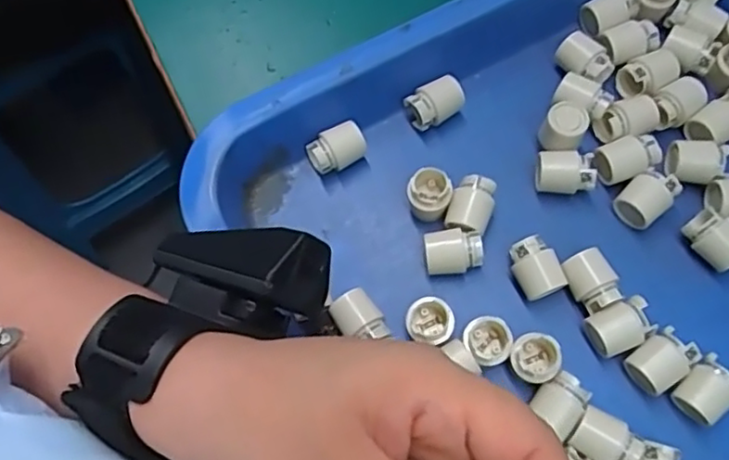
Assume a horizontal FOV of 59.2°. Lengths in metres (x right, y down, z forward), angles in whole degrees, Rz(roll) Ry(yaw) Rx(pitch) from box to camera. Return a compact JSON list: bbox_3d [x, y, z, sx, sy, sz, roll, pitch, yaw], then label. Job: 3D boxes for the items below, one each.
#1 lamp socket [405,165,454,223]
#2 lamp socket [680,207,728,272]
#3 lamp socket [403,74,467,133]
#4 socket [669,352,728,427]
[{"bbox_3d":[0.032,-0.016,0.316,0.018,0.024,0.022,-28,74,-9],"label":"lamp socket"},{"bbox_3d":[0.166,0.005,0.303,0.017,0.015,0.028,-39,76,-12],"label":"lamp socket"},{"bbox_3d":[0.038,-0.067,0.338,0.030,0.017,0.019,-26,74,-9],"label":"lamp socket"},{"bbox_3d":[0.150,0.072,0.285,0.026,0.025,0.021,-39,76,-12],"label":"socket"}]

